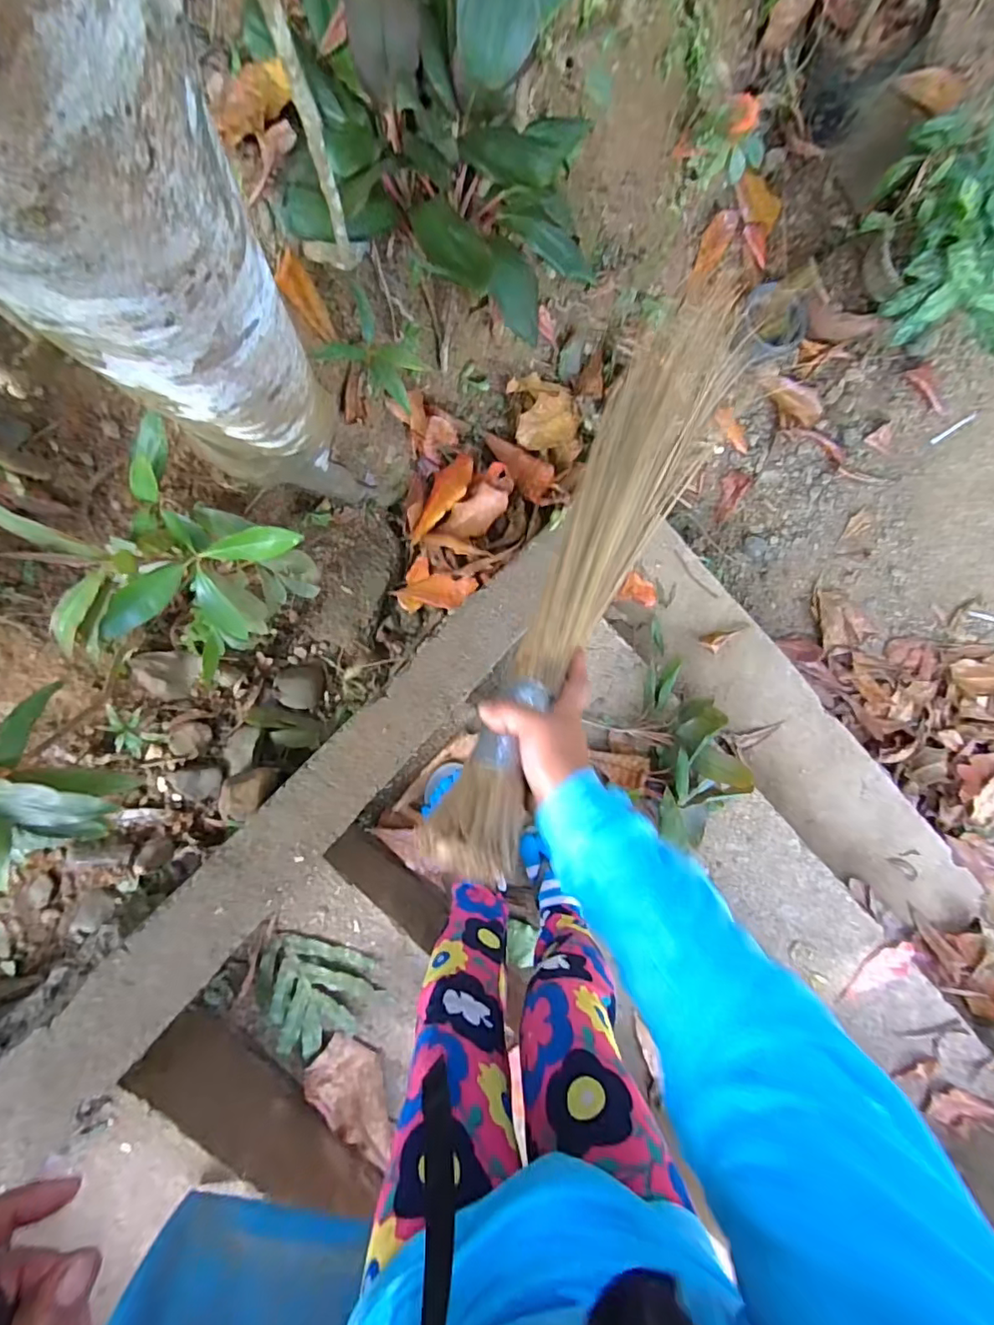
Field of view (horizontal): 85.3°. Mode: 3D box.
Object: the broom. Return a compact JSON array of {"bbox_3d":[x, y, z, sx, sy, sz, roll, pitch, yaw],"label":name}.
[{"bbox_3d":[0.132,-0.162,0.575,0.130,0.062,0.805,31,61,-5],"label":"broom"}]

